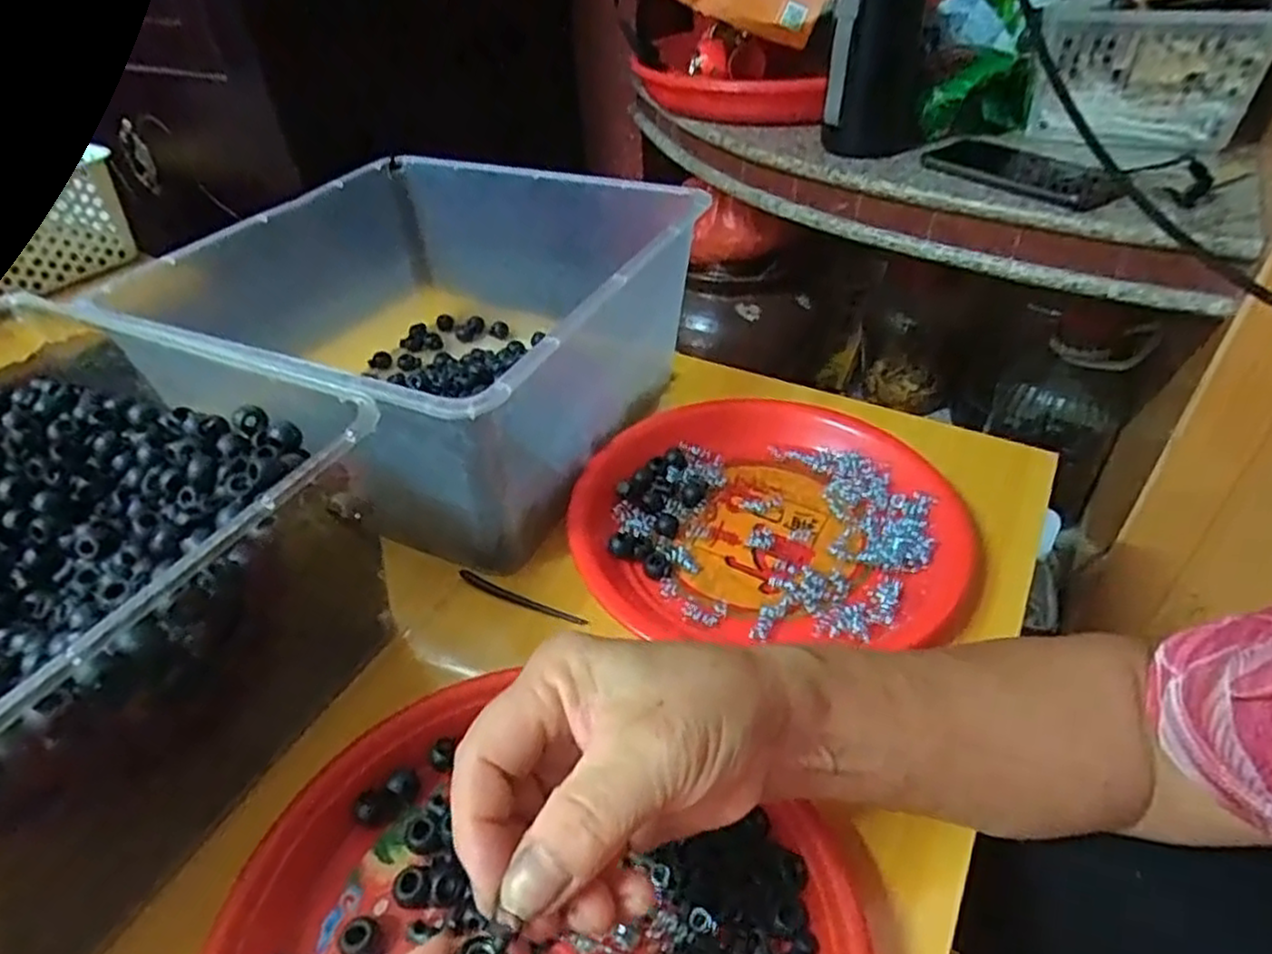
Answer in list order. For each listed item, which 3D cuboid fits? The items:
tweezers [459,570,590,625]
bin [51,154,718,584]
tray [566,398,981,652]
[{"bbox_3d":[-0.066,0.070,0.415,0.082,0.010,0.007,15,44,21],"label":"tweezers"},{"bbox_3d":[-0.137,-0.100,0.507,0.293,0.139,0.296,15,44,21],"label":"bin"},{"bbox_3d":[0.080,0.019,0.448,0.226,0.026,0.193,0,41,4],"label":"tray"}]

